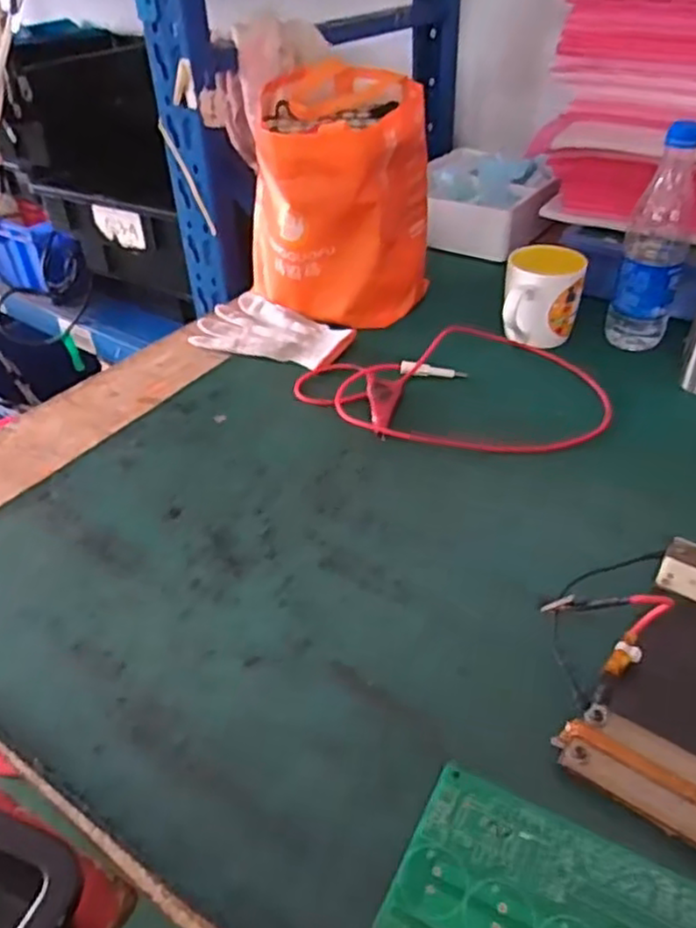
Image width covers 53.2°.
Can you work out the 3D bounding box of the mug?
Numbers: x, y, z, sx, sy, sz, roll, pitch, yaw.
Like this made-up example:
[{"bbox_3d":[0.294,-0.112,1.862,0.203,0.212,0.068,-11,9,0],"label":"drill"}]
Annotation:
[{"bbox_3d":[0.215,-0.179,0.769,0.085,0.095,0.081,6,40,11],"label":"mug"}]

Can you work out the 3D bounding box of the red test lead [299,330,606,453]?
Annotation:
[{"bbox_3d":[0.105,-0.071,0.706,0.286,0.024,0.208,-14,44,-12],"label":"red test lead"}]

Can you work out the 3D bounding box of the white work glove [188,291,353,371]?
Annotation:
[{"bbox_3d":[-0.094,-0.152,0.816,0.192,0.019,0.109,24,46,29],"label":"white work glove"}]

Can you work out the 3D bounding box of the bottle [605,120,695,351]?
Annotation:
[{"bbox_3d":[0.324,-0.227,0.729,0.062,0.236,0.056,10,41,16],"label":"bottle"}]

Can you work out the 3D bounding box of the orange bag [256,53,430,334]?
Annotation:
[{"bbox_3d":[-0.010,-0.314,0.836,0.206,0.235,0.230,0,39,3],"label":"orange bag"}]

